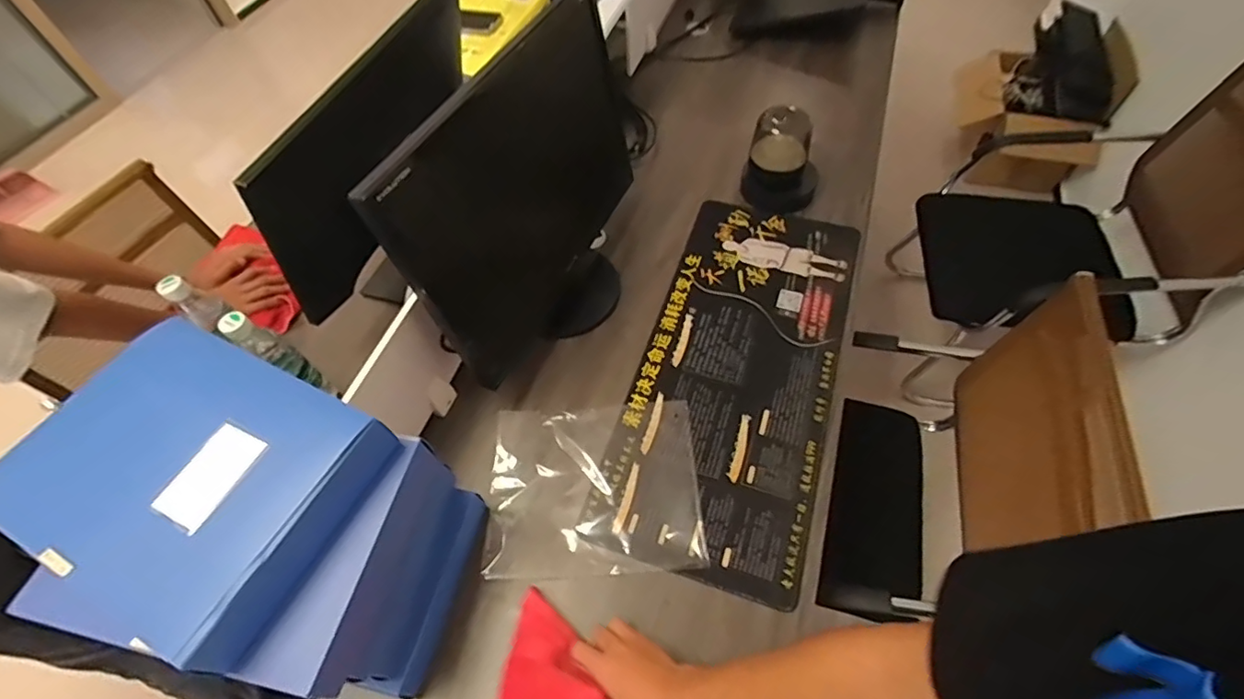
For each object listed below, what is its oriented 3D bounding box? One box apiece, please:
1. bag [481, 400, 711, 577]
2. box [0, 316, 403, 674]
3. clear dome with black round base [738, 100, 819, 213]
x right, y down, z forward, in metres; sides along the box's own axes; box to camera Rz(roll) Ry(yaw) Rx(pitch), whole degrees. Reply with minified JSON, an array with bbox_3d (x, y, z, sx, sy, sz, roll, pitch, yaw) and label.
[{"bbox_3d":[-0.038,0.184,0.764,0.282,0.015,0.231,-4,56,1],"label":"bag"},{"bbox_3d":[-0.418,0.114,0.534,0.307,0.068,0.228,22,60,17],"label":"box"},{"bbox_3d":[0.295,-0.348,1.007,0.130,0.145,0.120,14,59,12],"label":"clear dome with black round base"}]

